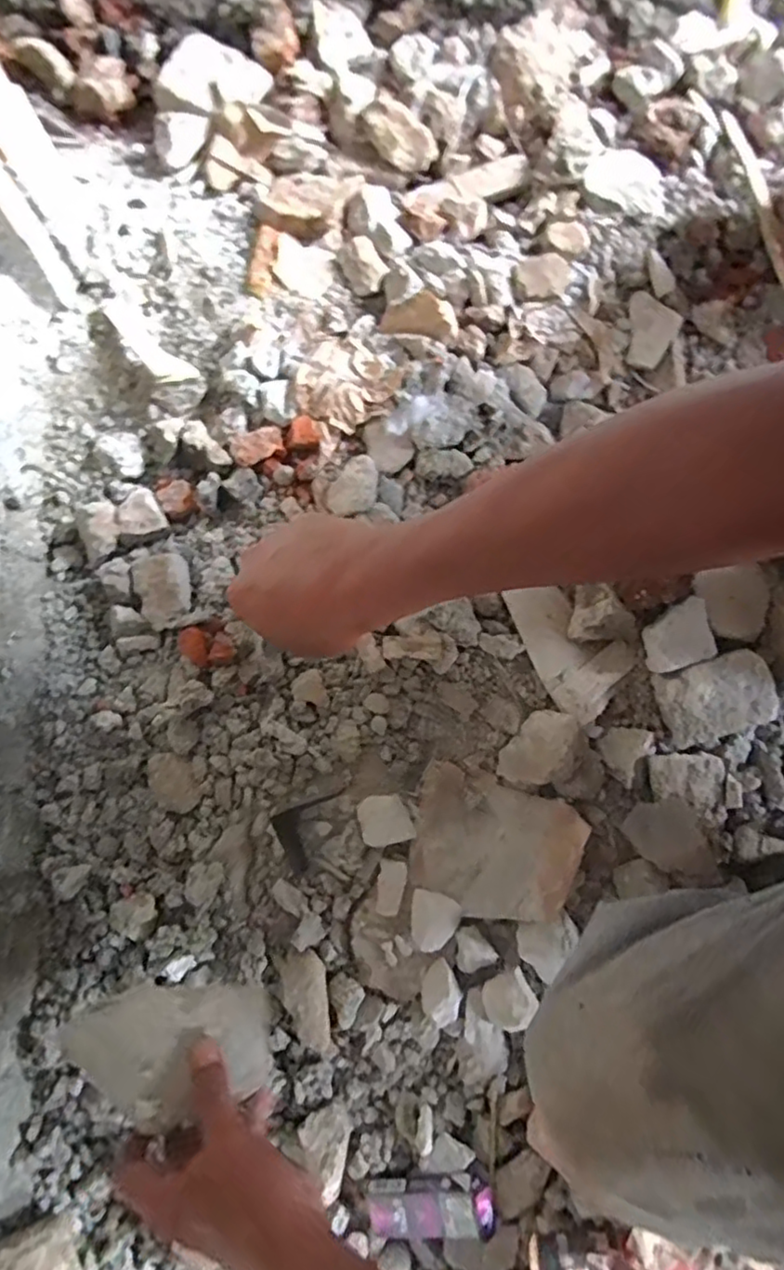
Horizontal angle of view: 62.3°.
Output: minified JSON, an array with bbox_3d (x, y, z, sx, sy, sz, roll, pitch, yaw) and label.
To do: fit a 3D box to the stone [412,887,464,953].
[{"bbox_3d":[0.041,0.268,0.608,0.047,0.015,0.050,10,80,3],"label":"stone"}]

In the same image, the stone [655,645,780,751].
[{"bbox_3d":[0.326,0.061,0.648,0.111,0.032,0.076,-19,80,-3],"label":"stone"}]

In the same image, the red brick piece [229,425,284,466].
[{"bbox_3d":[-0.142,-0.200,0.680,0.055,0.016,0.031,-18,80,-3],"label":"red brick piece"}]

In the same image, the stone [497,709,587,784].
[{"bbox_3d":[0.147,0.111,0.636,0.052,0.034,0.084,40,82,7],"label":"stone"}]

